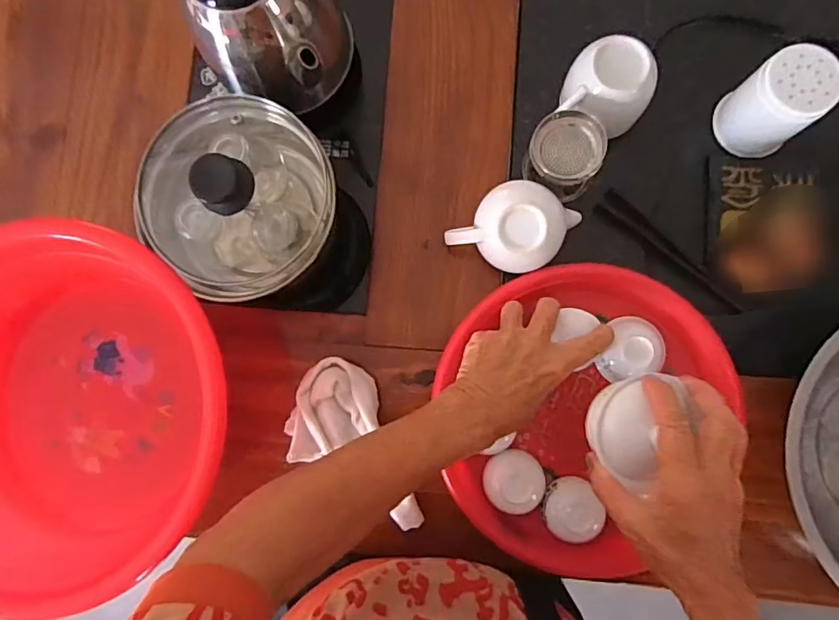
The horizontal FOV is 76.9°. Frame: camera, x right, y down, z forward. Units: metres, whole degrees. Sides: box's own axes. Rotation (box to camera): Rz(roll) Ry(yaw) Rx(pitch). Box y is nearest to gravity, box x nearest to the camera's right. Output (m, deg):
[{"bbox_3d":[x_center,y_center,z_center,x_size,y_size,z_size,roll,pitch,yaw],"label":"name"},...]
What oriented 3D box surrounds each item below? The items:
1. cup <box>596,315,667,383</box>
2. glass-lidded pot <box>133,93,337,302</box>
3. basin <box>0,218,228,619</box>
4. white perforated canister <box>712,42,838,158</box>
[{"bbox_3d":[0.186,0.032,0.464,0.060,0.031,0.050,-16,85,4],"label":"cup"},{"bbox_3d":[-0.148,-0.086,0.455,0.157,0.131,0.140,1,86,5],"label":"glass-lidded pot"},{"bbox_3d":[-0.319,0.095,0.471,0.346,0.103,0.293,-44,84,1],"label":"basin"},{"bbox_3d":[0.312,-0.181,0.465,0.066,0.076,0.062,0,84,4],"label":"white perforated canister"}]

